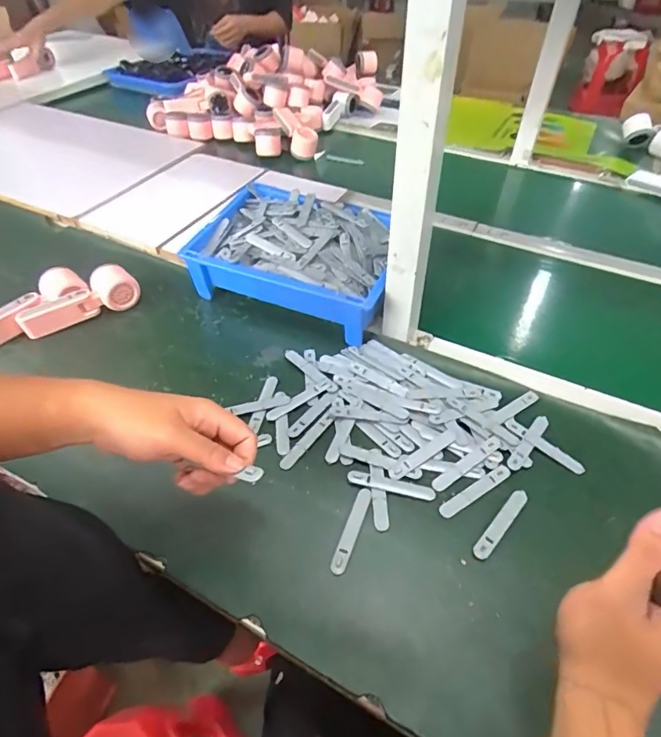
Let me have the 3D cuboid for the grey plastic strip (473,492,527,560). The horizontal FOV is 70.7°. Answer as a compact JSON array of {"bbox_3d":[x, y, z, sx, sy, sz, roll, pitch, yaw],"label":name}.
[{"bbox_3d":[0.178,0.160,0.483,0.015,0.006,0.095,34,55,28],"label":"grey plastic strip"}]

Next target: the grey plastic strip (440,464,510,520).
[{"bbox_3d":[0.159,0.134,0.509,0.095,0.004,0.015,-24,51,-21],"label":"grey plastic strip"}]

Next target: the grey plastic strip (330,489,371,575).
[{"bbox_3d":[0.022,0.165,0.481,0.015,0.004,0.094,16,48,15],"label":"grey plastic strip"}]

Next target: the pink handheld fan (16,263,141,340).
[{"bbox_3d":[-0.379,-0.100,0.707,0.171,0.061,0.041,-20,49,-18],"label":"pink handheld fan"}]

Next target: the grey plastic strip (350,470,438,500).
[{"bbox_3d":[0.067,0.129,0.513,0.094,0.009,0.017,10,47,9],"label":"grey plastic strip"}]

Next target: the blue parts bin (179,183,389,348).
[{"bbox_3d":[-0.048,-0.175,0.729,0.307,0.098,0.223,17,51,15],"label":"blue parts bin"}]

